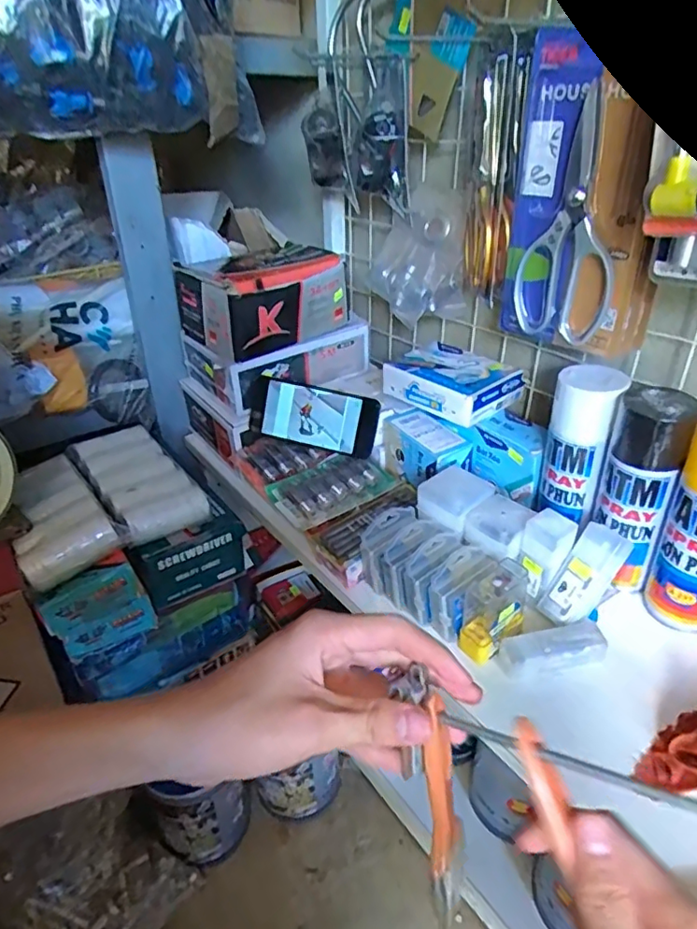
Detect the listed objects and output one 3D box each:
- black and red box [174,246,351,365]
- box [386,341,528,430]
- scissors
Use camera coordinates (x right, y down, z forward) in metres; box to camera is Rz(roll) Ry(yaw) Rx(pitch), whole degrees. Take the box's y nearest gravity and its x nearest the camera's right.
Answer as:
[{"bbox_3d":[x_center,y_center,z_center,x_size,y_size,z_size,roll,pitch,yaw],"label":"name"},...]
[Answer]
[{"bbox_3d":[-0.109,-0.218,0.747,0.187,0.091,0.159,-21,37,-30],"label":"black and red box"},{"bbox_3d":[0.128,-0.102,0.702,0.104,0.044,0.142,-23,38,-32],"label":"box"},{"bbox_3d":[0.200,-0.211,0.507,0.017,0.197,0.090,-22,37,-32],"label":"scissors"}]

